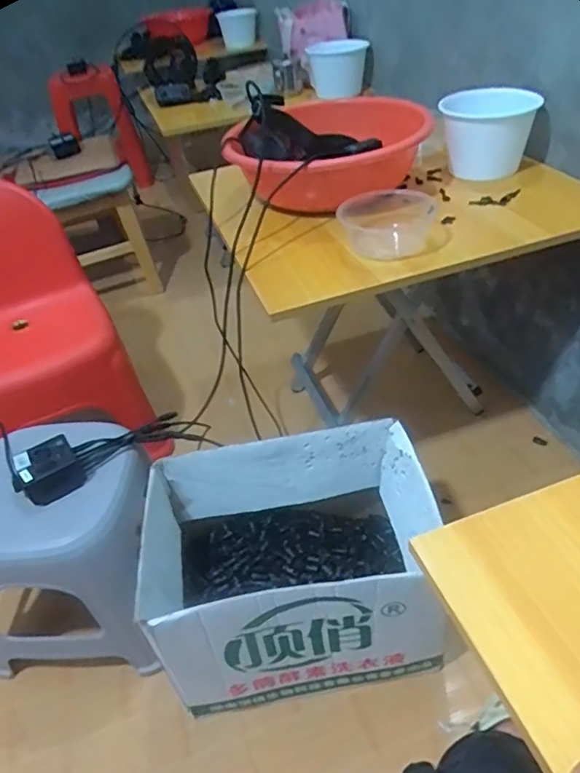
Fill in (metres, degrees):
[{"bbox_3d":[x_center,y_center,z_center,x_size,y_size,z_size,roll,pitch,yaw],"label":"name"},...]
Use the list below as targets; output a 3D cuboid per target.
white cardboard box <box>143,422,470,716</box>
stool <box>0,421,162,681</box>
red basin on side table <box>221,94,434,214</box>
[{"bbox_3d":[0.002,0.262,0.844,0.398,0.243,0.273,-10,40,-3],"label":"white cardboard box"},{"bbox_3d":[-0.338,0.247,0.891,0.273,0.298,0.265,-3,40,5],"label":"stool"},{"bbox_3d":[0.058,-0.396,0.956,0.327,0.111,0.267,-24,42,-18],"label":"red basin on side table"}]

